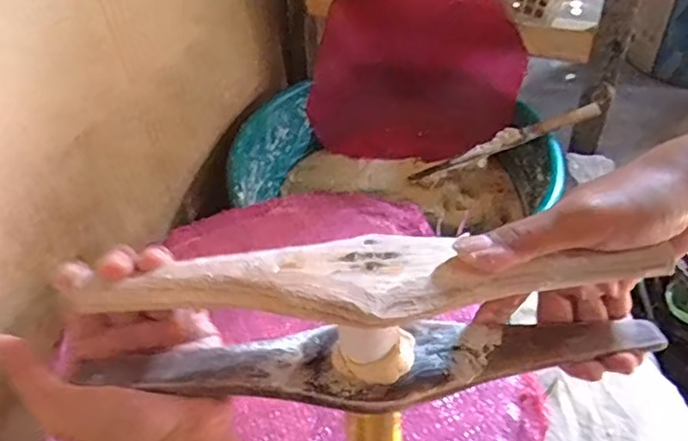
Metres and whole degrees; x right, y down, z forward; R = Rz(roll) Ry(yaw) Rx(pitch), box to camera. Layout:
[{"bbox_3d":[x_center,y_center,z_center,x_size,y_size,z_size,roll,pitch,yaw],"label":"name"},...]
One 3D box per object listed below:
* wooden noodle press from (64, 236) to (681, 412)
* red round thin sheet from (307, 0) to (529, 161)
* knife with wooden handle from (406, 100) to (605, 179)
[{"bbox_3d":[0.016,0.056,0.310,0.286,0.075,0.061,0,47,3],"label":"wooden noodle press"},{"bbox_3d":[0.106,-0.220,0.899,0.304,0.273,0.031,14,29,9],"label":"red round thin sheet"},{"bbox_3d":[0.220,-0.107,0.831,0.266,0.024,0.026,-20,45,14],"label":"knife with wooden handle"}]

